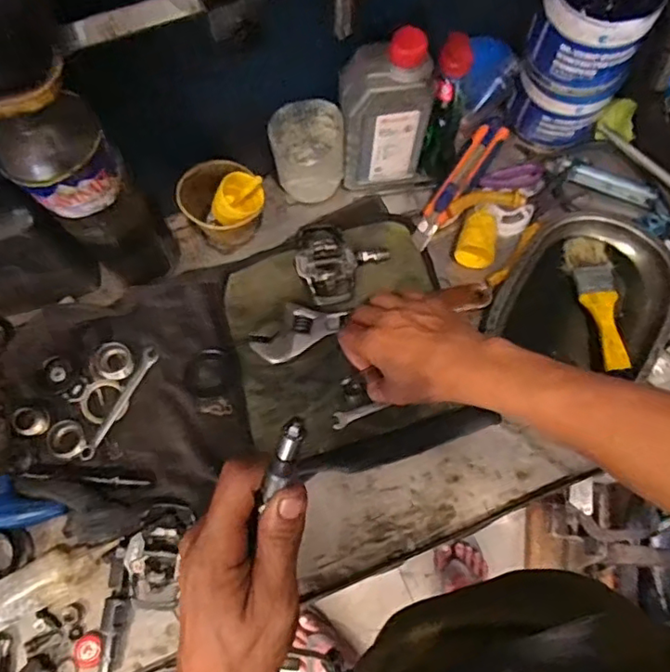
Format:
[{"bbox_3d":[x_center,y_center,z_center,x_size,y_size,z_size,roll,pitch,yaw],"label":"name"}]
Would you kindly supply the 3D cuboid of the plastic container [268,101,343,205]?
[{"bbox_3d":[-0.027,-0.188,0.600,0.070,0.088,0.056,7,71,4],"label":"plastic container"}]

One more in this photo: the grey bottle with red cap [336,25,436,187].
[{"bbox_3d":[0.046,-0.214,0.560,0.079,0.163,0.049,-5,71,0],"label":"grey bottle with red cap"}]

